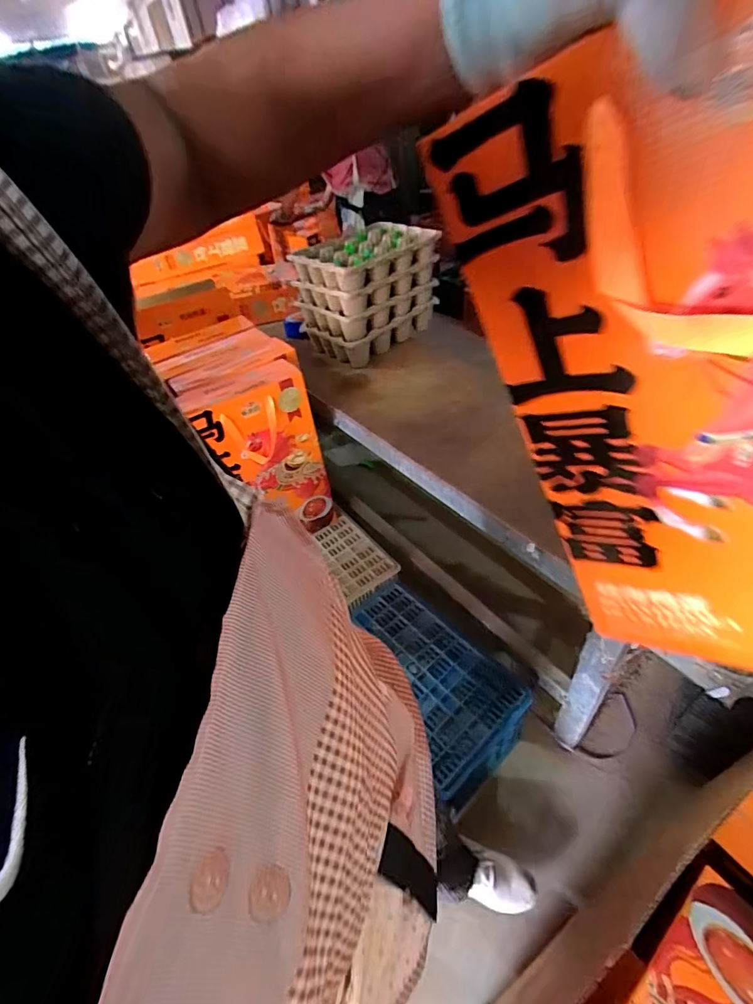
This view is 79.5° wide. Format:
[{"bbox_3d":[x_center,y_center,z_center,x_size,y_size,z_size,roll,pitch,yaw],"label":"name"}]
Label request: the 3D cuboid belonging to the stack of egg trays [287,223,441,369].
[{"bbox_3d":[-0.023,-0.680,1.457,0.301,0.280,0.415,26,50,24],"label":"stack of egg trays"}]

